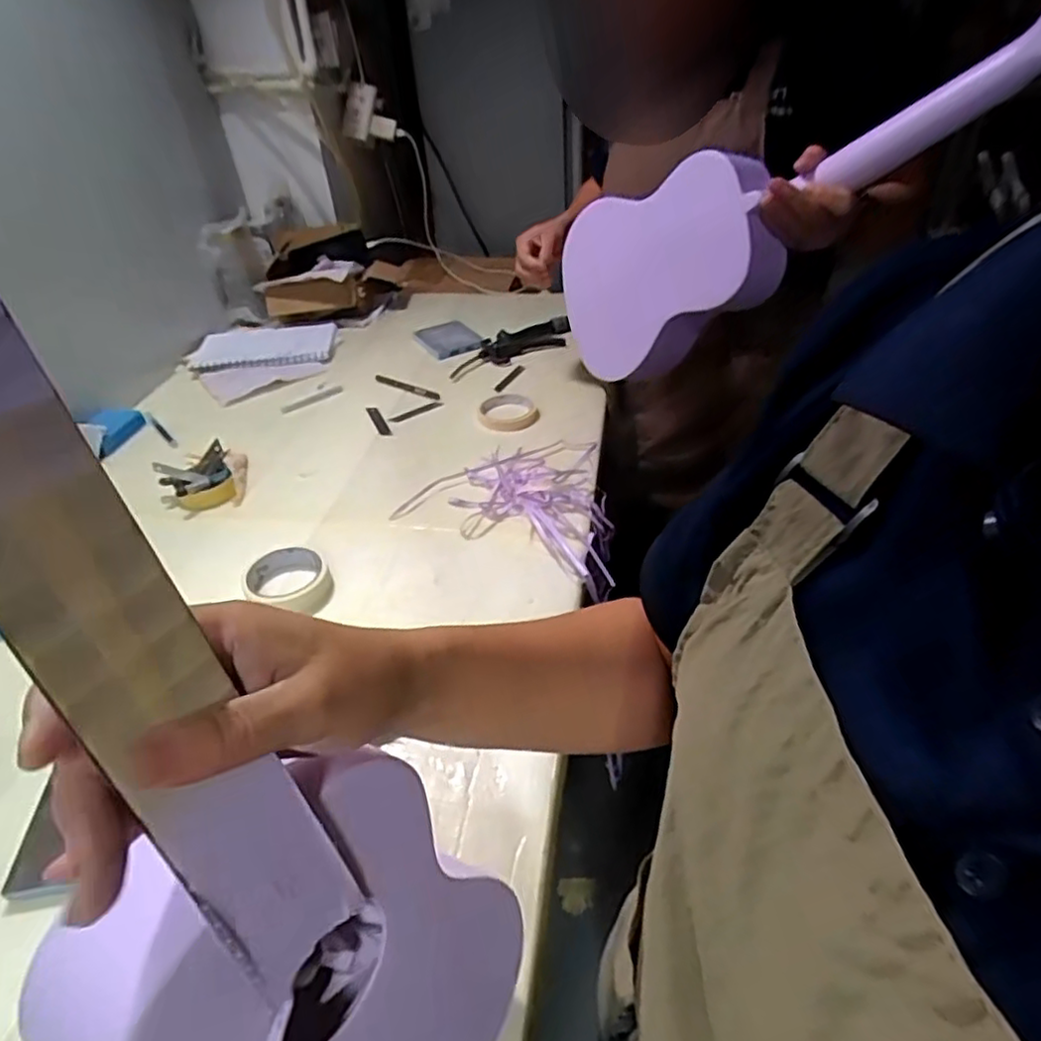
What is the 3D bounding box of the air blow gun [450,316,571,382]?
[{"bbox_3d":[-0.020,-0.309,1.172,0.252,0.028,0.077,-23,44,-23],"label":"air blow gun"}]

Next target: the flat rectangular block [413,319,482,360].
[{"bbox_3d":[-0.134,-0.340,1.226,0.099,0.010,0.138,-23,43,-22],"label":"flat rectangular block"}]

